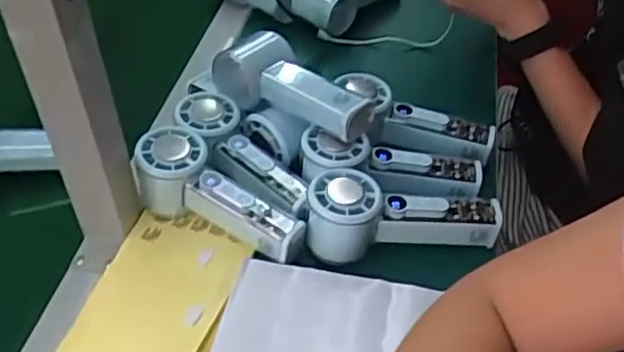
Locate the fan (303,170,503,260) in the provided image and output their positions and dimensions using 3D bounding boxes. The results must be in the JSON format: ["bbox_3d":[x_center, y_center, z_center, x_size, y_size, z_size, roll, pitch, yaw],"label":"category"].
[{"bbox_3d":[0.073,0.035,0.549,0.155,0.052,0.056,4,41,-13],"label":"fan"}]

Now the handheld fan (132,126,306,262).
[{"bbox_3d":[-0.079,0.021,0.559,0.156,0.058,0.057,31,49,11],"label":"handheld fan"}]

